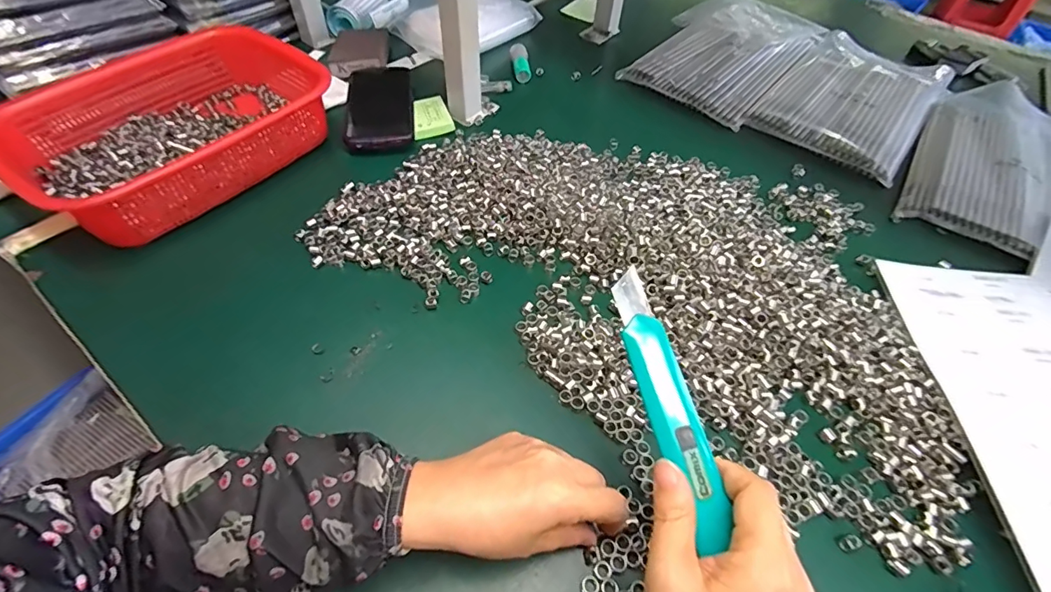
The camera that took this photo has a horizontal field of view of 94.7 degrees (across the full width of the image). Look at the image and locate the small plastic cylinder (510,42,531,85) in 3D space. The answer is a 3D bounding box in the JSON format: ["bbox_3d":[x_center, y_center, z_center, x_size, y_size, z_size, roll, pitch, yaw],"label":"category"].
[{"bbox_3d":[-0.007,-0.326,0.671,0.024,0.020,0.066,-4,64,-7],"label":"small plastic cylinder"}]

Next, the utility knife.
[{"bbox_3d":[0.075,0.055,0.256,0.023,0.009,0.141,-14,75,-14],"label":"utility knife"}]

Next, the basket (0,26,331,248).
[{"bbox_3d":[-0.345,-0.185,0.508,0.213,0.062,0.310,34,57,21],"label":"basket"}]

